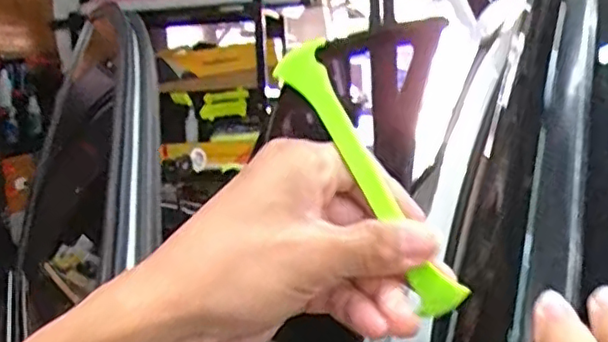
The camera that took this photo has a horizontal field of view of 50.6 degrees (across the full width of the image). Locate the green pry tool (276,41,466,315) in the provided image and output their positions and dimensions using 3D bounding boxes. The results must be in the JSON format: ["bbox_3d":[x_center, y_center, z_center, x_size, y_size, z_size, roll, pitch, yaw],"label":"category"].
[{"bbox_3d":[0.027,0.003,0.266,0.019,0.123,0.011,-33,-6,26],"label":"green pry tool"}]

